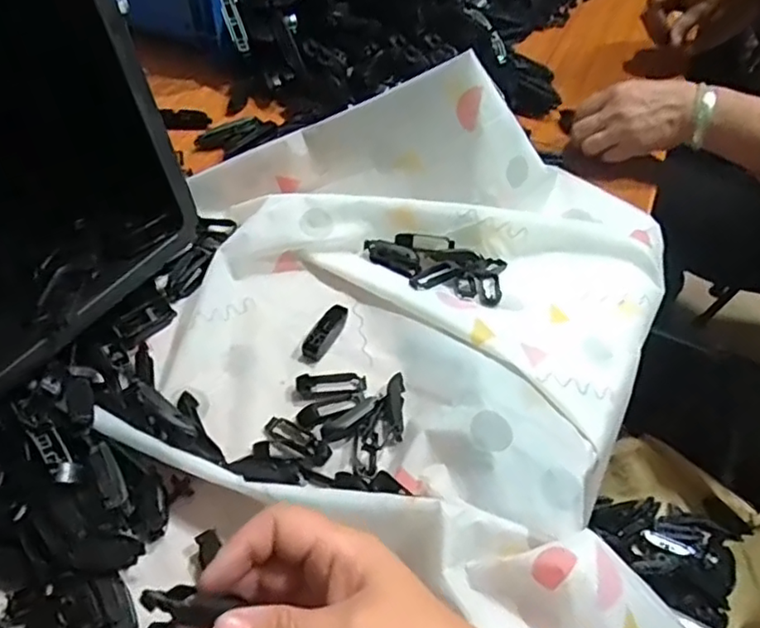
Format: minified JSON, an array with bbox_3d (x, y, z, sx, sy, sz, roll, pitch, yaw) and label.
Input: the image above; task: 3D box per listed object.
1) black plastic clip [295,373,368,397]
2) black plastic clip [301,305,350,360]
[{"bbox_3d":[-0.040,0.057,0.510,0.057,0.008,0.020,-7,50,-7],"label":"black plastic clip"},{"bbox_3d":[-0.047,0.014,0.541,0.022,0.007,0.060,23,53,17],"label":"black plastic clip"}]

